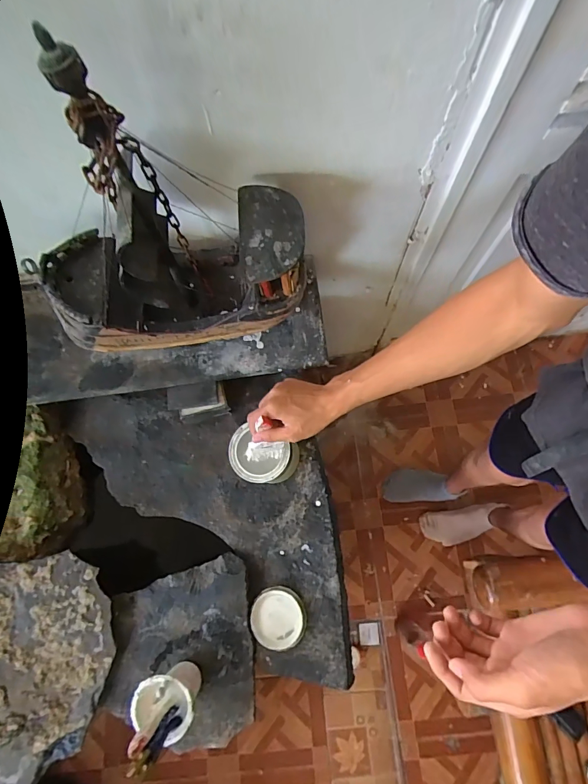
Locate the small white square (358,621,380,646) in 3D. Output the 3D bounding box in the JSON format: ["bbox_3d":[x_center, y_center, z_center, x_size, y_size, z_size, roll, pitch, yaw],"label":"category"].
[{"bbox_3d":[0.224,0.718,1.173,0.059,0.015,0.066,-4,73,0],"label":"small white square"}]

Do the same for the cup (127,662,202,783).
[{"bbox_3d":[-0.207,0.501,0.628,0.087,0.192,0.093,0,73,1],"label":"cup"}]

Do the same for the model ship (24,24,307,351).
[{"bbox_3d":[-0.213,-0.233,0.574,0.446,0.394,0.192,-7,73,-1],"label":"model ship"}]

